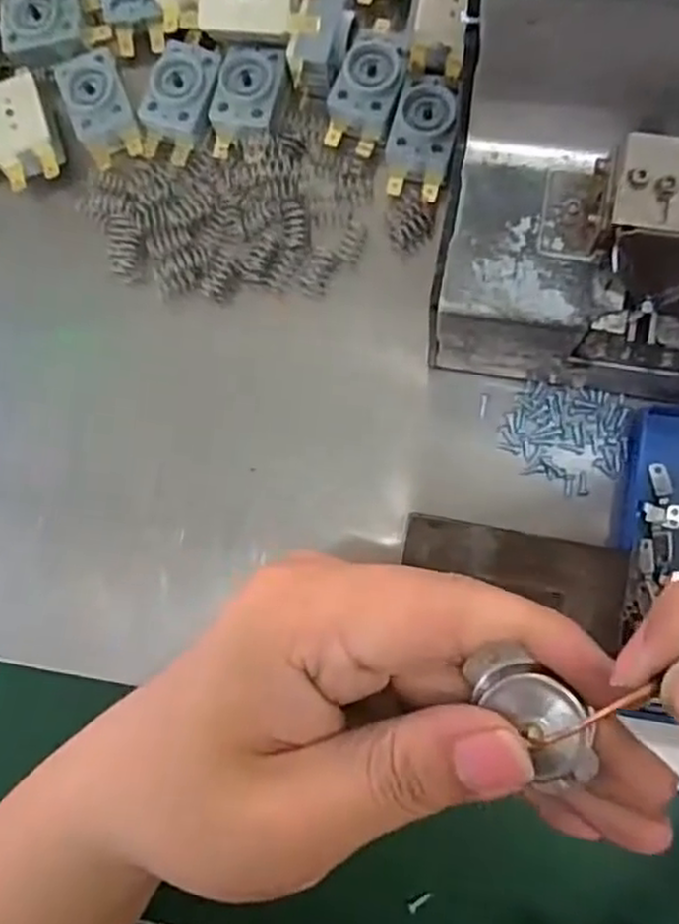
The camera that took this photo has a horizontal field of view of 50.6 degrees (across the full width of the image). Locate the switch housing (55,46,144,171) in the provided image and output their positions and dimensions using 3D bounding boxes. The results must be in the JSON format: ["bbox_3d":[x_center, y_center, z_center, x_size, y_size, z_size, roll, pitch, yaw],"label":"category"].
[{"bbox_3d":[-0.104,-0.154,0.310,0.026,0.014,0.046,-20,83,6],"label":"switch housing"}]

